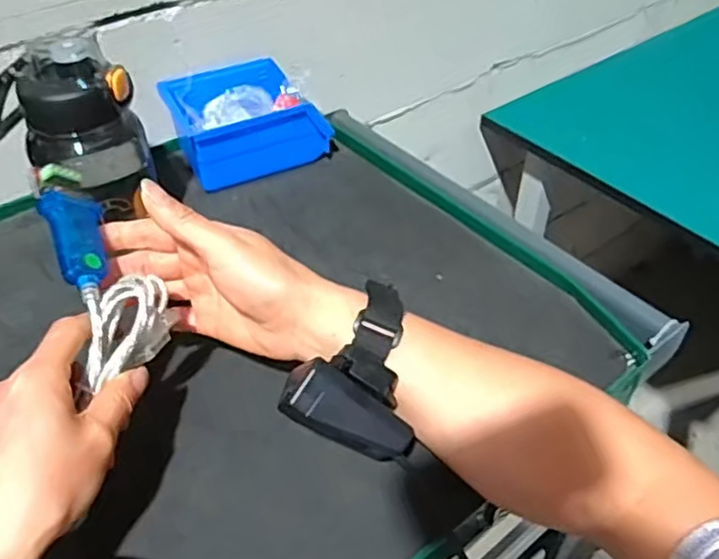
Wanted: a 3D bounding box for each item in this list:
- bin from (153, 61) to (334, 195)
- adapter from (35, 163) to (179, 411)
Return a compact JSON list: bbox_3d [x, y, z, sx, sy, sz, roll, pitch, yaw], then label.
[{"bbox_3d":[-0.110,-0.153,0.629,0.134,0.064,0.110,-18,46,-17],"label":"bin"},{"bbox_3d":[-0.154,-0.009,0.382,0.056,0.026,0.135,-22,80,-20],"label":"adapter"}]

